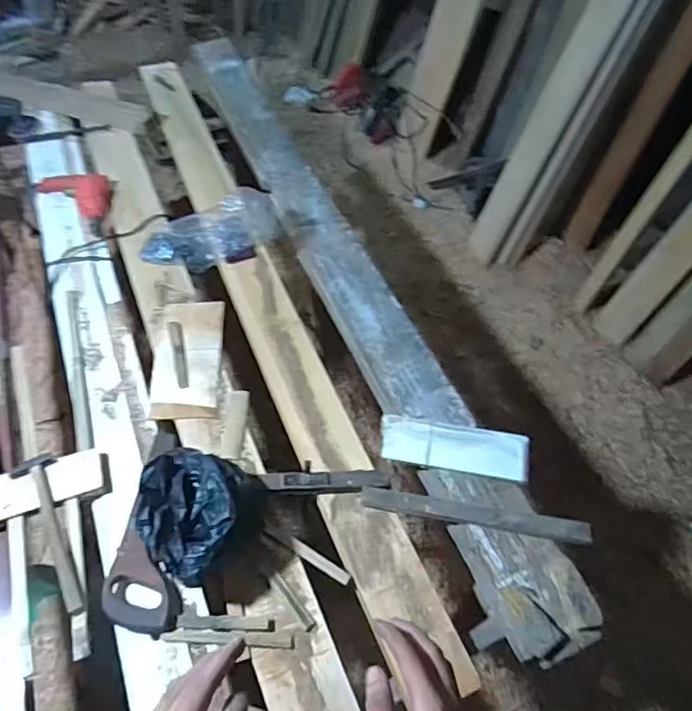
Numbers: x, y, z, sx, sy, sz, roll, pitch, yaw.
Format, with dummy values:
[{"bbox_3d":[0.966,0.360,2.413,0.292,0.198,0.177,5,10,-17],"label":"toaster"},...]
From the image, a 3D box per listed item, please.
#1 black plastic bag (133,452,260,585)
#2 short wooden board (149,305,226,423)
[{"bbox_3d":[-0.254,0.253,0.915,0.178,0.124,0.180,21,55,11],"label":"black plastic bag"},{"bbox_3d":[-0.323,0.001,1.169,0.132,0.017,0.286,-2,54,-6],"label":"short wooden board"}]

